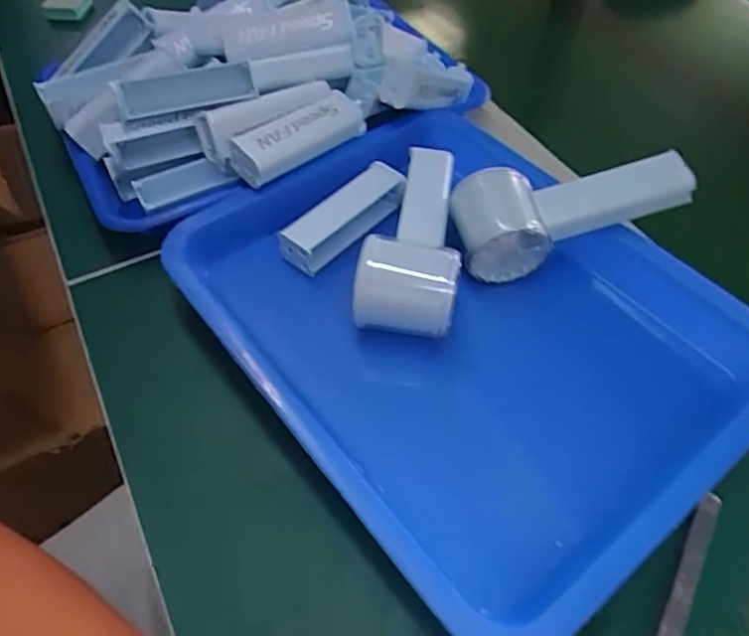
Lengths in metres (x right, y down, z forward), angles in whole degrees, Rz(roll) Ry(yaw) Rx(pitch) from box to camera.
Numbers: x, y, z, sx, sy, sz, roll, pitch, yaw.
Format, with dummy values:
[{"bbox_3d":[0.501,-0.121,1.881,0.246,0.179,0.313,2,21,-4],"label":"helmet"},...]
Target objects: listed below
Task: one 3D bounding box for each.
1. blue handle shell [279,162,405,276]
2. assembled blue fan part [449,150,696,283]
[{"bbox_3d":[-0.021,-0.073,0.430,0.034,0.028,0.095,38,60,25],"label":"blue handle shell"},{"bbox_3d":[0.128,-0.072,0.402,0.150,0.063,0.060,-8,53,-7],"label":"assembled blue fan part"}]

